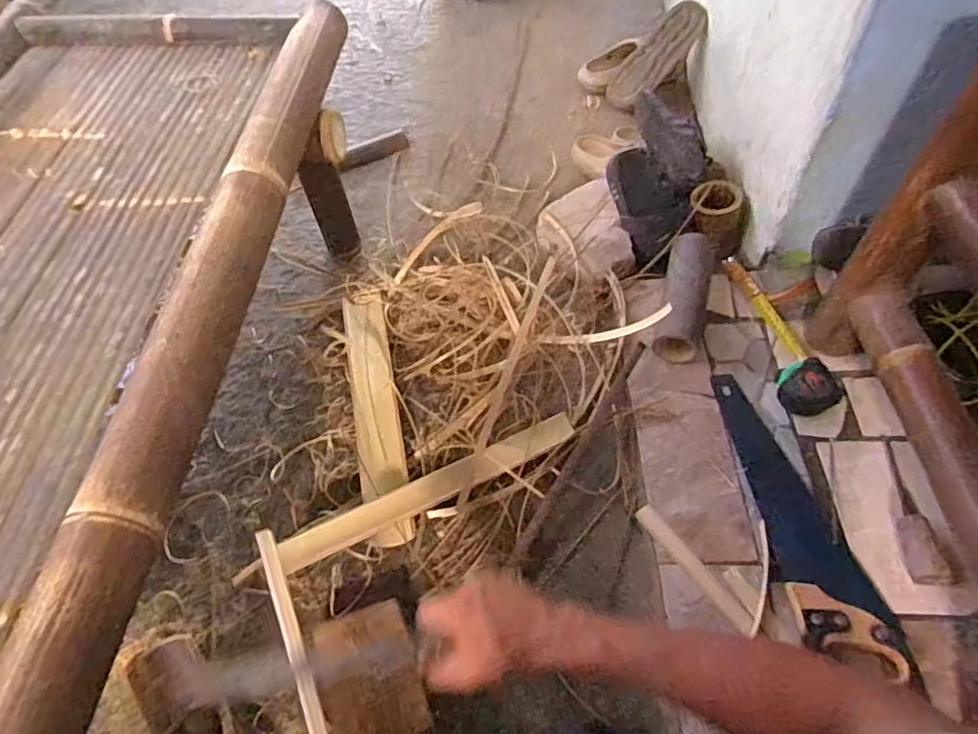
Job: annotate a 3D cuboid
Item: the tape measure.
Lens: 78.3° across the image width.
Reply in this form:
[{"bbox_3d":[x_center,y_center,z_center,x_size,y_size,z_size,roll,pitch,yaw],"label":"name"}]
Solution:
[{"bbox_3d":[0.447,-0.062,0.959,0.082,0.043,0.310,-14,56,-6],"label":"tape measure"}]

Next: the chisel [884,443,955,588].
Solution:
[{"bbox_3d":[0.550,0.187,0.788,0.033,0.027,0.193,0,56,4],"label":"chisel"}]

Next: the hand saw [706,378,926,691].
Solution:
[{"bbox_3d":[0.404,0.192,0.805,0.106,0.030,0.434,-12,56,-4],"label":"hand saw"}]

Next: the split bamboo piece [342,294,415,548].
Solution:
[{"bbox_3d":[-0.185,0.061,0.979,0.073,0.030,0.463,-12,56,-5],"label":"split bamboo piece"}]

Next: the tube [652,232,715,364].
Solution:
[{"bbox_3d":[0.321,-0.115,0.981,0.070,0.056,0.229,12,73,11],"label":"tube"}]

